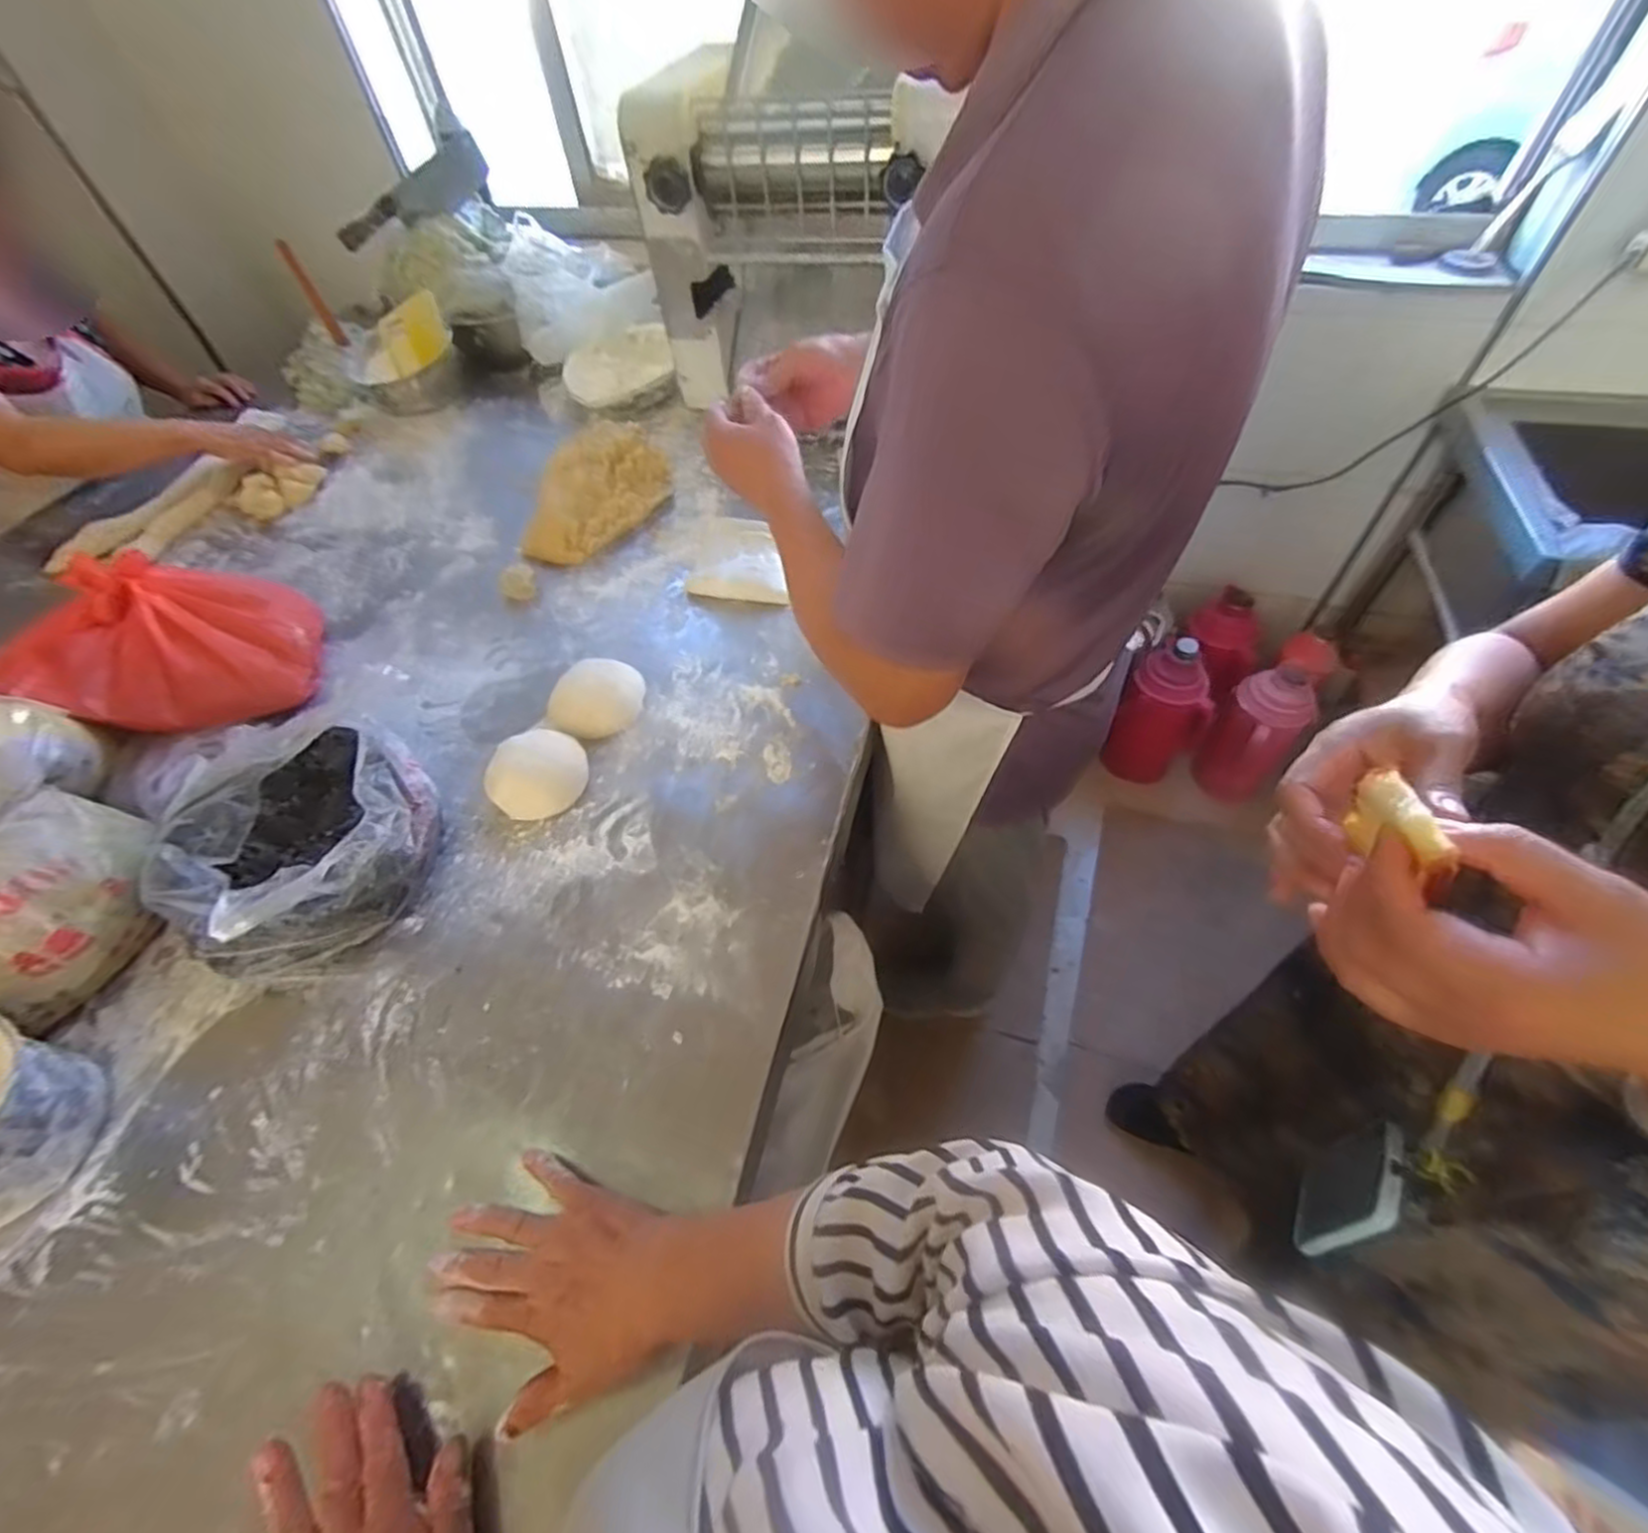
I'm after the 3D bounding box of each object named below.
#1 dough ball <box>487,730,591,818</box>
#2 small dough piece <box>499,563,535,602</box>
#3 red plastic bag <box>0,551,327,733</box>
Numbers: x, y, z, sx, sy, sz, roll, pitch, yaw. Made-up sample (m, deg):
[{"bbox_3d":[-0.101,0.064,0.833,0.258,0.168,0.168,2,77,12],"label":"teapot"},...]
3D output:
[{"bbox_3d":[-0.307,0.008,0.750,0.099,0.046,0.085,-34,59,-18],"label":"dough ball"},{"bbox_3d":[-0.414,-0.246,0.954,0.046,0.032,0.056,-25,57,-12],"label":"small dough piece"},{"bbox_3d":[-0.801,-0.133,0.850,0.288,0.138,0.233,1,55,6],"label":"red plastic bag"}]

